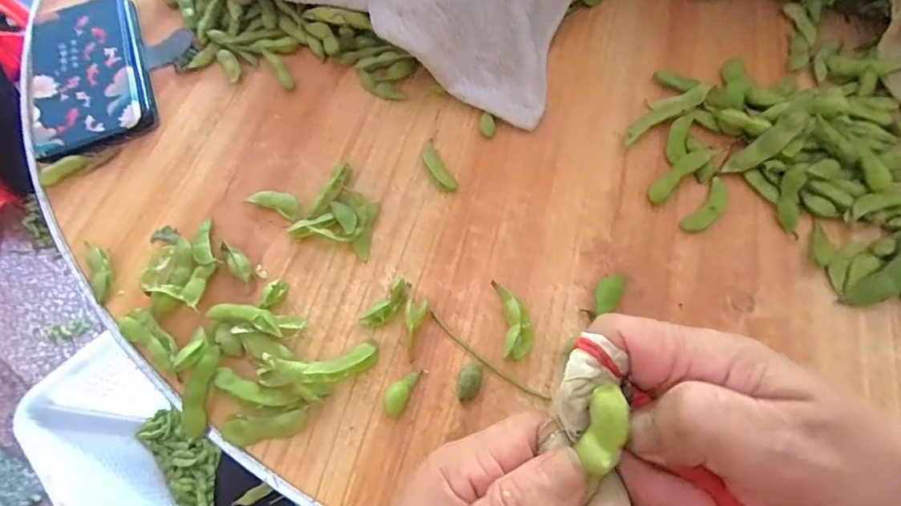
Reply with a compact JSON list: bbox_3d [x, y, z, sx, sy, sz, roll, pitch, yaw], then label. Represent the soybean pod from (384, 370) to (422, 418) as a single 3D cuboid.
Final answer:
[{"bbox_3d":[-0.028,0.076,0.258,0.013,0.008,0.027,21,69,12],"label":"soybean pod"}]

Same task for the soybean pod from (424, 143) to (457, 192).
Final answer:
[{"bbox_3d":[-0.010,-0.060,0.320,0.014,0.008,0.043,-27,67,-9],"label":"soybean pod"}]

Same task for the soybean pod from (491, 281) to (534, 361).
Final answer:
[{"bbox_3d":[0.036,0.037,0.270,0.019,0.013,0.045,-10,66,-1],"label":"soybean pod"}]

